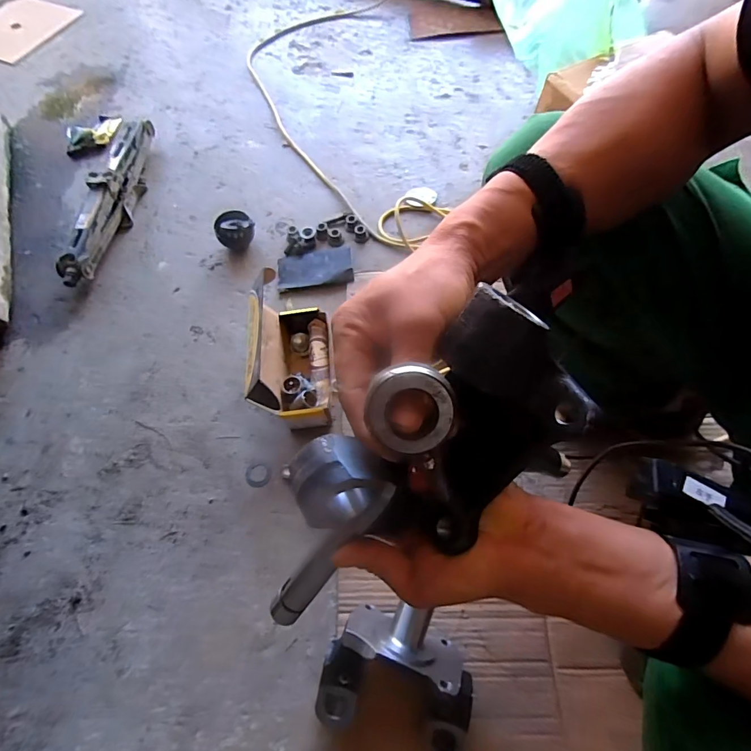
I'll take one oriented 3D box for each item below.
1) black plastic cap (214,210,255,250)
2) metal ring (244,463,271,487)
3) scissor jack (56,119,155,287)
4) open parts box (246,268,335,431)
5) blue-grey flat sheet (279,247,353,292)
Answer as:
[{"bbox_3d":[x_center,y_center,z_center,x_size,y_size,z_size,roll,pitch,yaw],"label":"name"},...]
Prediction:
[{"bbox_3d":[-0.268,-0.277,0.835,0.074,0.056,0.073,-1,65,2],"label":"black plastic cap"},{"bbox_3d":[-0.174,0.148,0.642,0.039,0.004,0.036,-1,65,2],"label":"metal ring"},{"bbox_3d":[-0.523,-0.356,0.860,0.068,0.070,0.423,3,65,4],"label":"scissor jack"},{"bbox_3d":[-0.124,-0.033,0.634,0.094,0.168,0.186,-4,65,1],"label":"open parts box"},{"bbox_3d":[-0.112,-0.199,0.796,0.137,0.023,0.081,-7,65,-1],"label":"blue-grey flat sheet"}]

